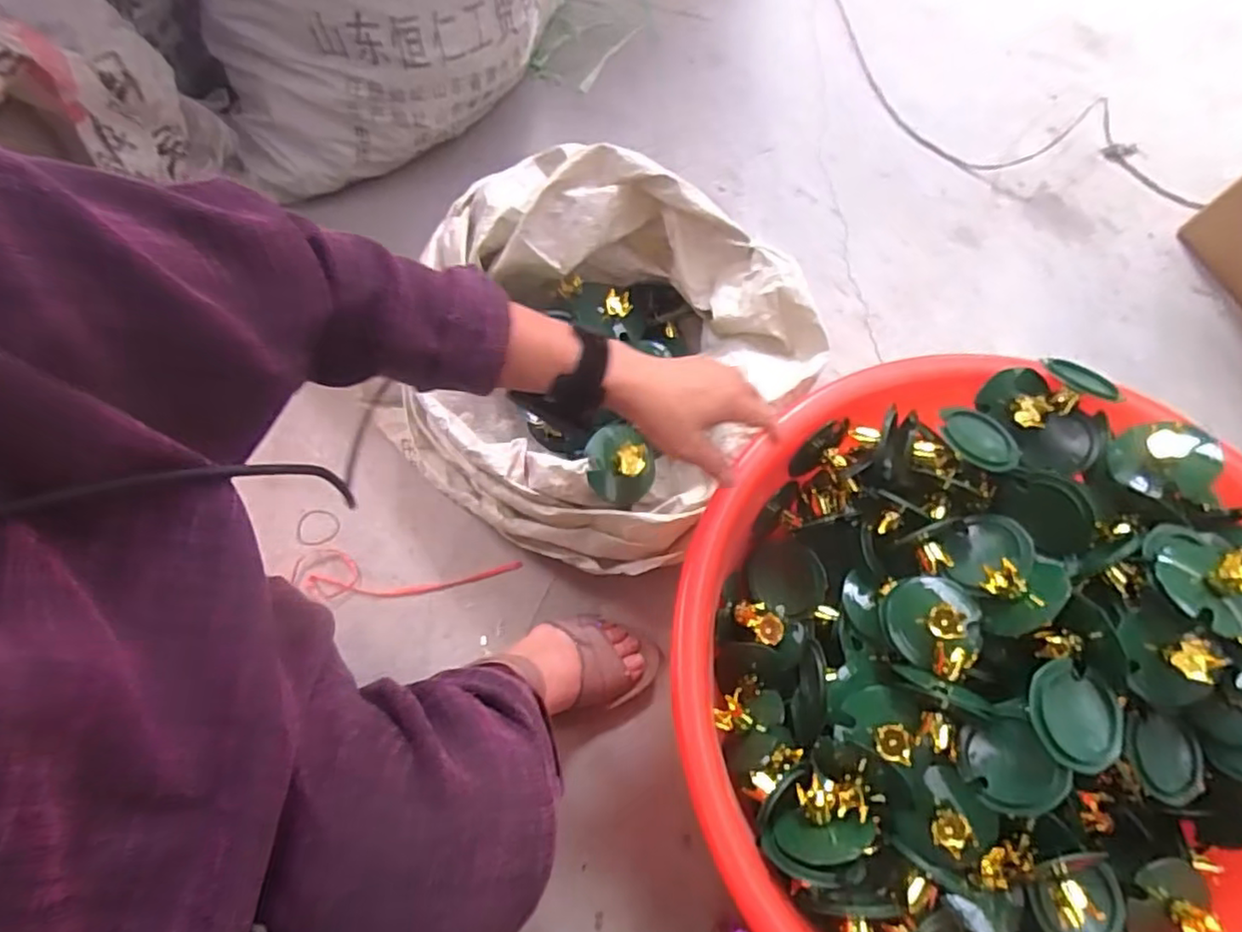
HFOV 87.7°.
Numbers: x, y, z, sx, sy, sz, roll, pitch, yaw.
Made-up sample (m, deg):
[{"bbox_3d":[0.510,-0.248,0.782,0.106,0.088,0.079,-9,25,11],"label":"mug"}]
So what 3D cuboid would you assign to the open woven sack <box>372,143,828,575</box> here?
[{"bbox_3d":[-0.044,-0.104,0.689,0.401,0.236,0.361,37,71,14],"label":"open woven sack"}]

